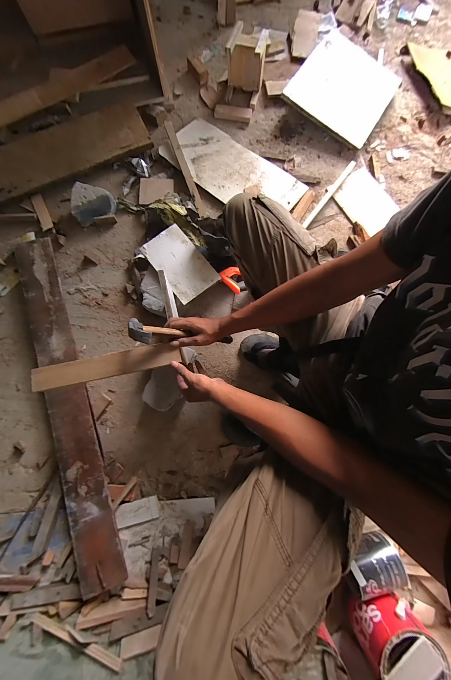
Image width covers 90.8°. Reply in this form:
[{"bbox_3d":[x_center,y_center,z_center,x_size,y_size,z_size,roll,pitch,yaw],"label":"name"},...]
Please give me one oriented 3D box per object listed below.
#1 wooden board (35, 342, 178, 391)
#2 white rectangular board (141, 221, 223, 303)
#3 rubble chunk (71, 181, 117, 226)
[{"bbox_3d":[-0.273,0.058,0.511,0.336,0.011,0.053,-11,80,-2],"label":"wooden board"},{"bbox_3d":[-0.147,-0.249,0.720,0.142,0.008,0.246,-38,82,-7],"label":"white rectangular board"},{"bbox_3d":[-0.483,-0.497,0.805,0.151,0.068,0.118,-29,81,-6],"label":"rubble chunk"}]

